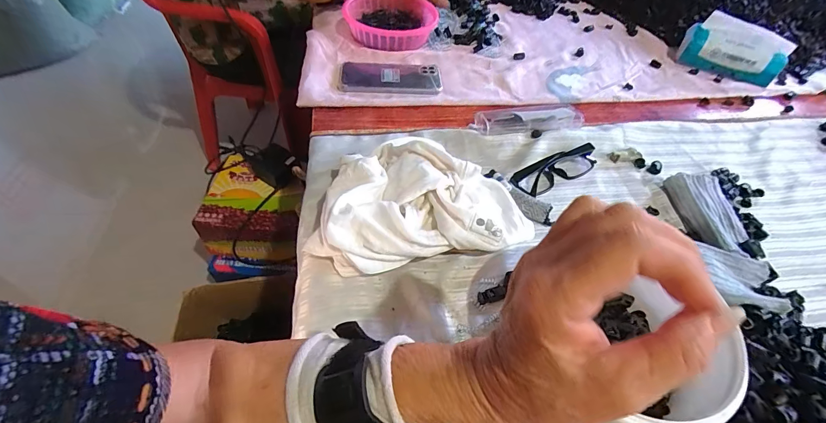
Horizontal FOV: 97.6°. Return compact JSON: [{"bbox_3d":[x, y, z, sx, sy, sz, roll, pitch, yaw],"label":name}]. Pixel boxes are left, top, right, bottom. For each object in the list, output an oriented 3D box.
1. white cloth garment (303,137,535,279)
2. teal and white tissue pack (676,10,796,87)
[{"bbox_3d":[0.003,-0.021,0.411,0.237,0.060,0.176,-5,51,-10],"label":"white cloth garment"},{"bbox_3d":[0.608,-0.308,0.688,0.169,0.080,0.089,33,54,22],"label":"teal and white tissue pack"}]

